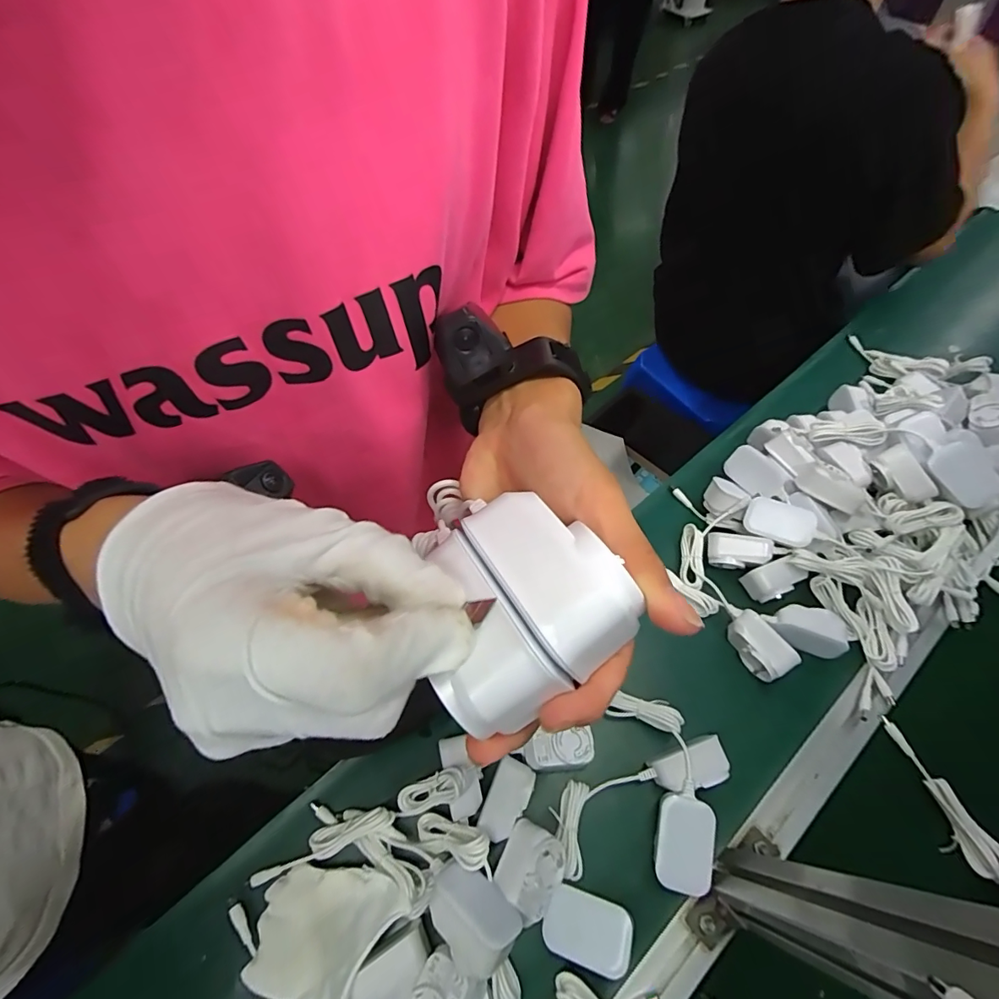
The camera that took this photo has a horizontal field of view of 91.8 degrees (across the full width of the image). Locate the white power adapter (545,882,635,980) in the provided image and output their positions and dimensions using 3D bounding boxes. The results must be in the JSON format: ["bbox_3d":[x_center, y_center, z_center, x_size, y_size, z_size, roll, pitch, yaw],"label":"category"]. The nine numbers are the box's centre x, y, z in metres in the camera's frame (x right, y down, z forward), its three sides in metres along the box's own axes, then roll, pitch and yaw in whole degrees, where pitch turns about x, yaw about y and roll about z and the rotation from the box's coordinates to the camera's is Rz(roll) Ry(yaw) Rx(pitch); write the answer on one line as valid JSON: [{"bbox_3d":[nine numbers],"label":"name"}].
[{"bbox_3d":[0.075,0.359,0.407,0.069,0.027,0.047,5,60,23],"label":"white power adapter"}]

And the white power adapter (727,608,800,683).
[{"bbox_3d":[0.278,0.159,0.524,0.037,0.043,0.067,-32,63,-16],"label":"white power adapter"}]

